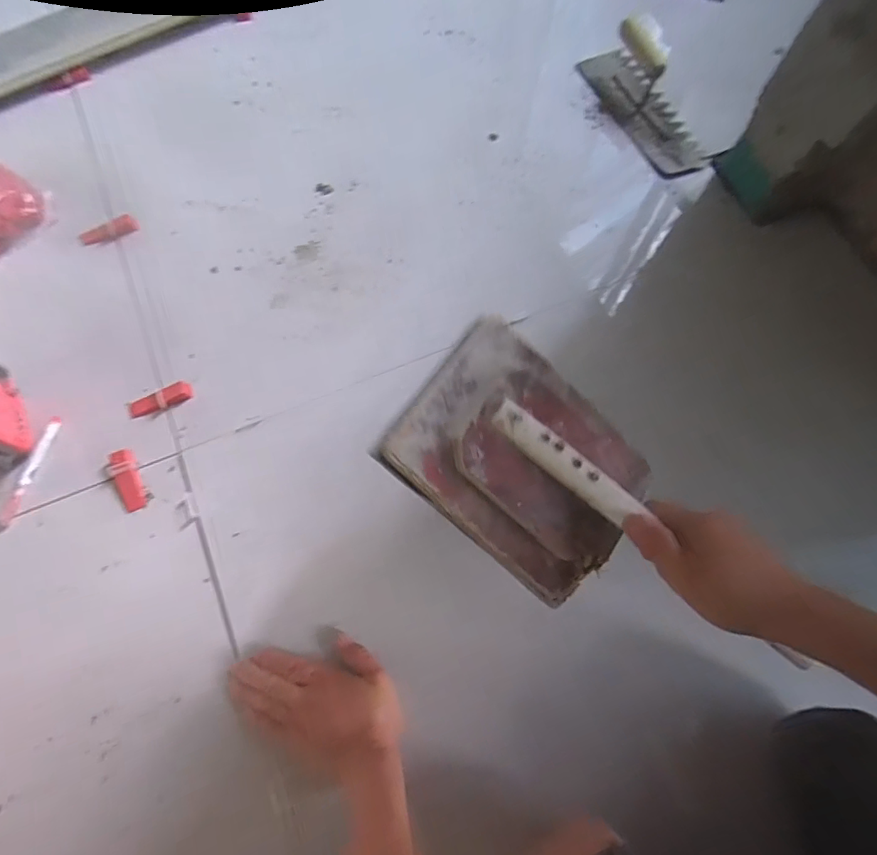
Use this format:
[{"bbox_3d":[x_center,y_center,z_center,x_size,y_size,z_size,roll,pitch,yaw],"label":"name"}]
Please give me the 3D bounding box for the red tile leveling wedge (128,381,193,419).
[{"bbox_3d":[-0.343,-0.033,0.600,0.074,0.013,0.022,-24,73,-9],"label":"red tile leveling wedge"}]

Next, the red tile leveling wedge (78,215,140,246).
[{"bbox_3d":[-0.464,-0.277,0.684,0.080,0.013,0.023,-20,73,-8],"label":"red tile leveling wedge"}]

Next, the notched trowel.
[{"bbox_3d":[0.332,-0.525,0.758,0.117,0.083,0.268,-18,72,-7],"label":"notched trowel"}]

